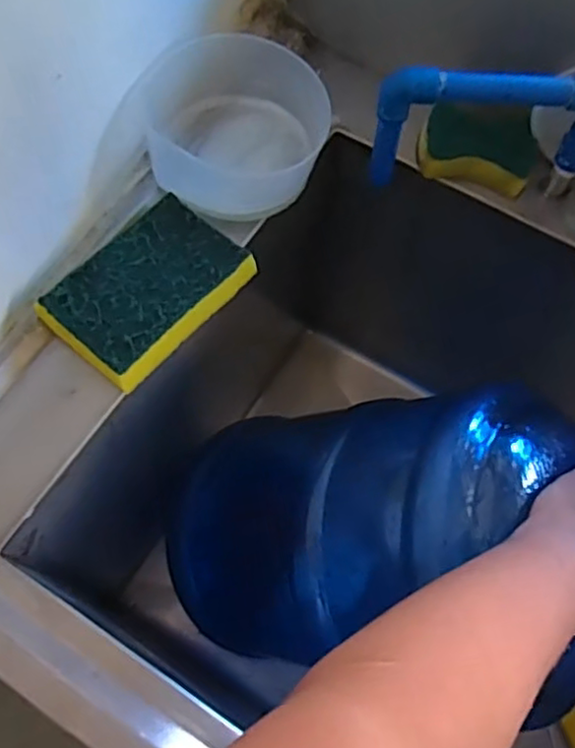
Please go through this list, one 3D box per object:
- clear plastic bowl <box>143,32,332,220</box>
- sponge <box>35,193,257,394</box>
[{"bbox_3d":[-0.043,-0.211,0.558,0.148,0.049,0.163,6,66,1],"label":"clear plastic bowl"},{"bbox_3d":[-0.107,-0.067,0.503,0.096,0.023,0.143,38,70,13],"label":"sponge"}]

